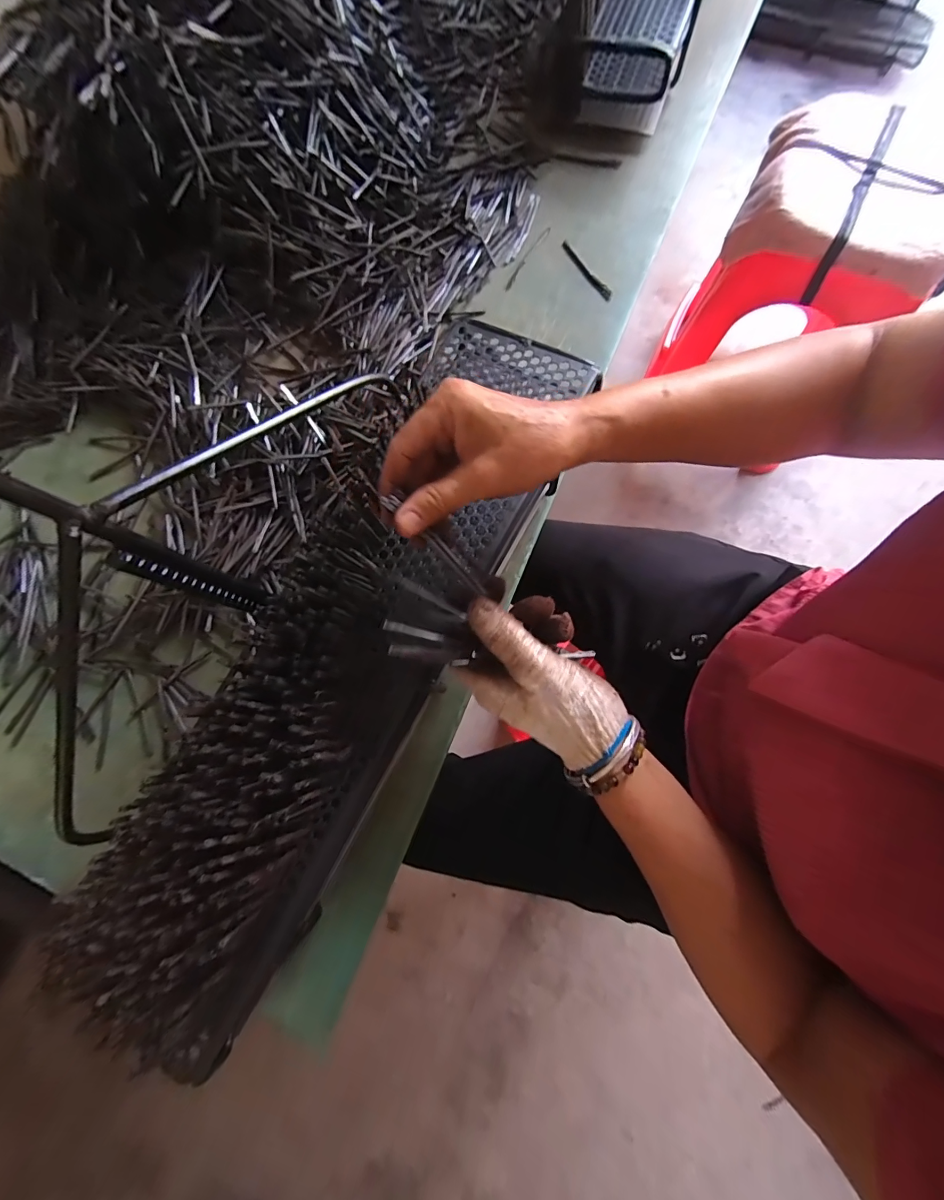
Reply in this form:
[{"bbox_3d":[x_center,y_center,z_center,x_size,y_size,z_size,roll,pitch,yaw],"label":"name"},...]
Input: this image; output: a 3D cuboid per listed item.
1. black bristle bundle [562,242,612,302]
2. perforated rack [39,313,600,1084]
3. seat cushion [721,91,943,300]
[{"bbox_3d":[0.131,-0.380,0.486,0.012,0.004,0.095,-30,80,-4],"label":"black bristle bundle"},{"bbox_3d":[-0.091,0.030,0.320,0.143,0.059,0.570,28,81,9],"label":"perforated rack"},{"bbox_3d":[0.616,-0.647,0.668,0.316,0.099,0.294,23,81,5],"label":"seat cushion"}]

